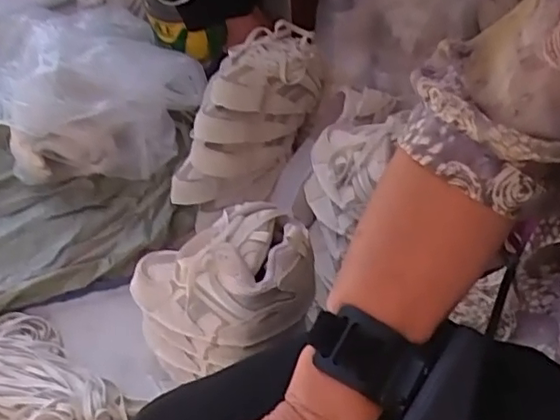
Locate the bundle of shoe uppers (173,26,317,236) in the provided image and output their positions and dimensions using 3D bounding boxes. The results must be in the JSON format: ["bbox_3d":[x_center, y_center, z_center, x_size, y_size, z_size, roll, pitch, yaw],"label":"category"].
[{"bbox_3d":[-0.040,-0.141,0.887,0.120,0.156,0.298,26,57,22],"label":"bundle of shoe uppers"}]

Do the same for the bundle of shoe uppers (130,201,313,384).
[{"bbox_3d":[-0.062,0.089,0.623,0.192,0.161,0.147,-3,51,1],"label":"bundle of shoe uppers"}]

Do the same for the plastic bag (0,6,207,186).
[{"bbox_3d":[-0.385,-0.256,1.134,0.461,0.165,0.393,31,59,25],"label":"plastic bag"}]

